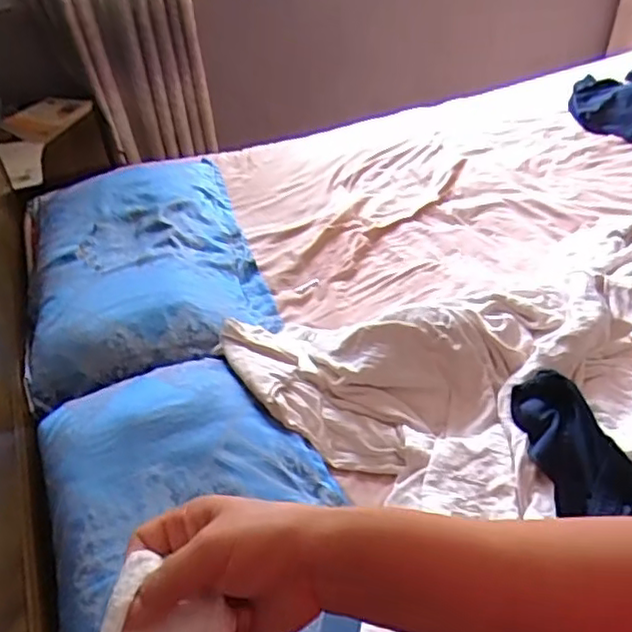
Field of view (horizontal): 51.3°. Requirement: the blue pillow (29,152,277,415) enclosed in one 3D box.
[{"bbox_3d":[-0.399,-0.148,1.458,0.480,0.118,0.792,-16,43,-12],"label":"blue pillow"}]

